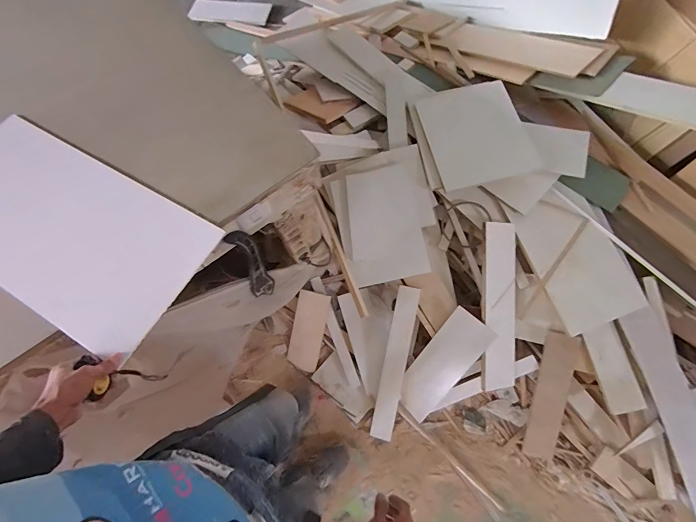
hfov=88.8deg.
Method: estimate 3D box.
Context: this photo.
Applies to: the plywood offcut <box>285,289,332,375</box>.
[{"bbox_3d":[-0.153,0.265,1.350,0.124,0.015,0.288,11,91,6],"label":"plywood offcut"}]

